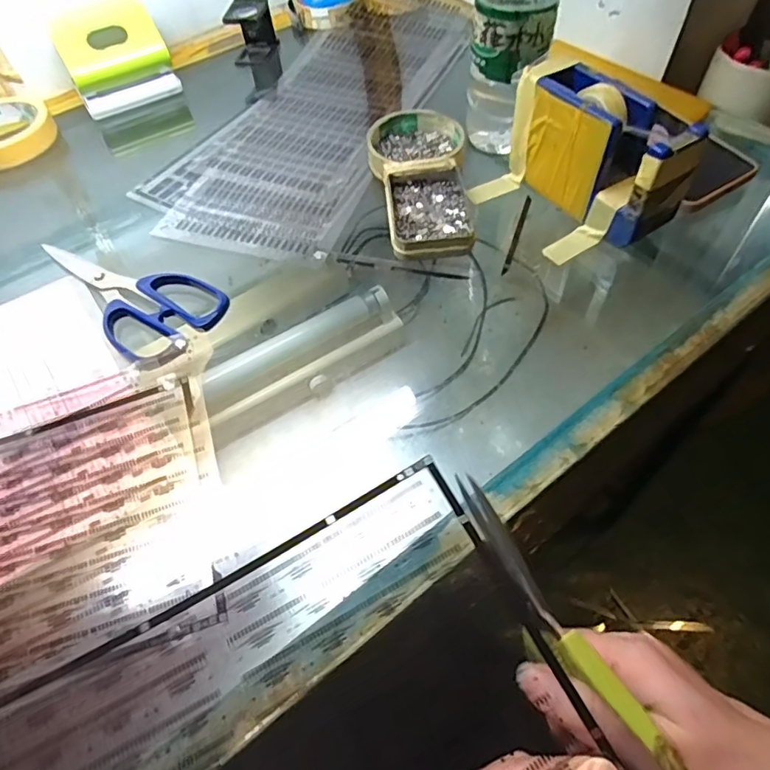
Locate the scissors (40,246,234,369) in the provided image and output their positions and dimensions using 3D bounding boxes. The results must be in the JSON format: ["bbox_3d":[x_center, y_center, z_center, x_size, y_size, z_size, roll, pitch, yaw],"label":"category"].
[{"bbox_3d":[-0.195,-0.072,0.390,0.177,0.014,0.075,29,62,22],"label":"scissors"}]

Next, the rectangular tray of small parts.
[{"bbox_3d":[0.033,-0.138,0.419,0.063,0.023,0.096,-6,55,0],"label":"rectangular tray of small parts"}]

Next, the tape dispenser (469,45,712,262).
[{"bbox_3d":[0.144,-0.164,0.389,0.088,0.087,0.137,-24,57,-12],"label":"tape dispenser"}]

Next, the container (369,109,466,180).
[{"bbox_3d":[0.027,-0.207,0.466,0.081,0.024,0.077,-2,55,3],"label":"container"}]

